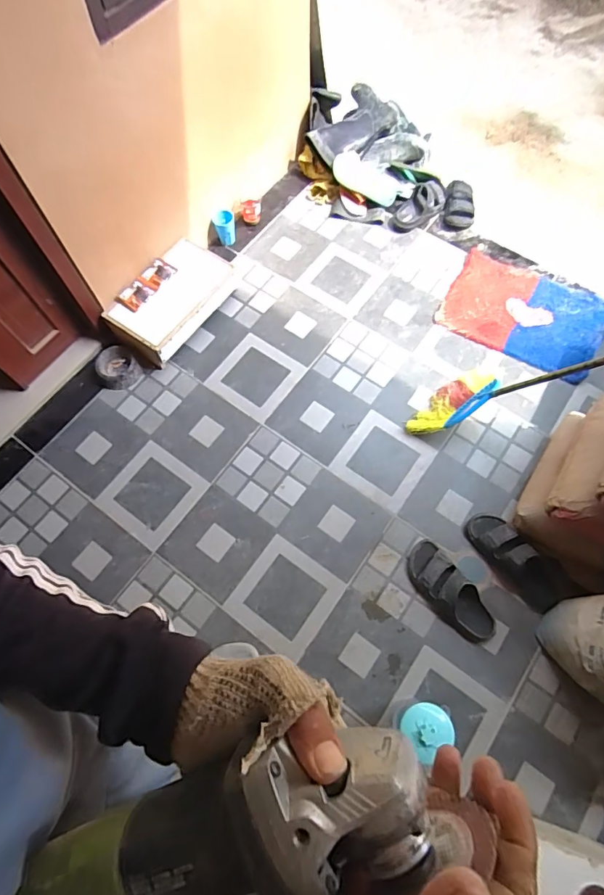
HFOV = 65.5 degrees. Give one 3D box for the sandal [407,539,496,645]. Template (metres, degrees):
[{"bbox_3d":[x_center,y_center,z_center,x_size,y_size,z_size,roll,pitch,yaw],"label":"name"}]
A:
[{"bbox_3d":[0.403,0.395,1.271,0.119,0.084,0.304,-33,73,-12],"label":"sandal"}]

